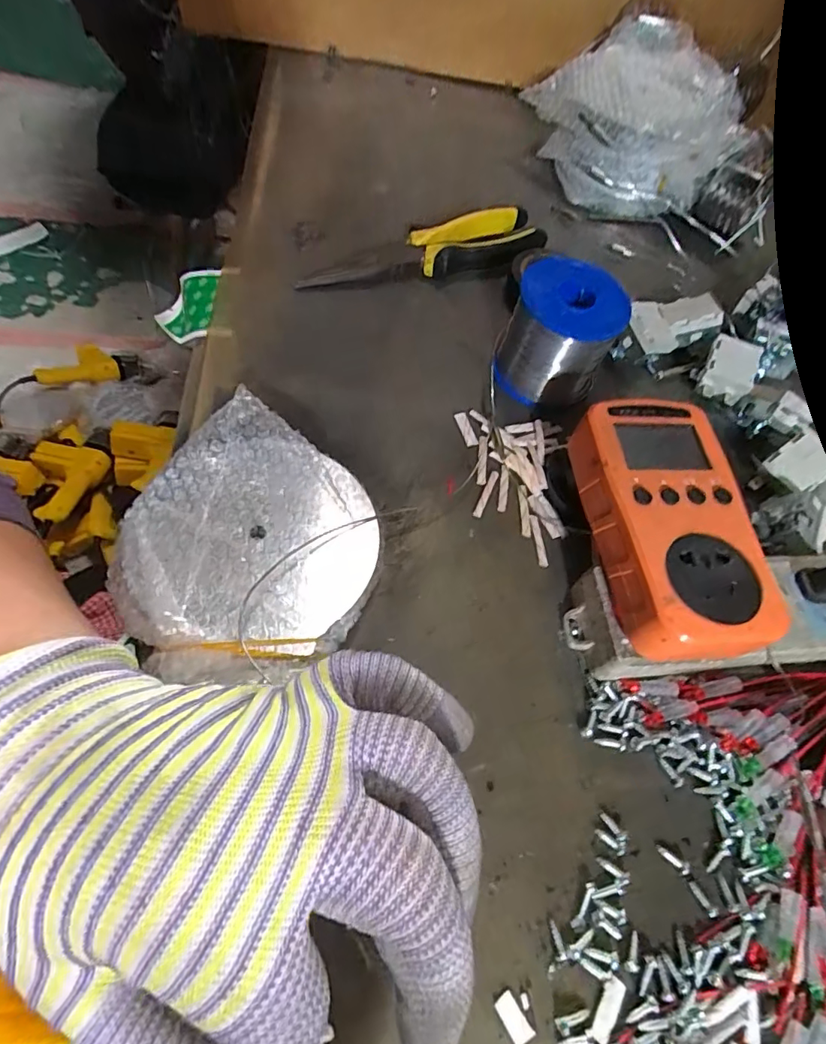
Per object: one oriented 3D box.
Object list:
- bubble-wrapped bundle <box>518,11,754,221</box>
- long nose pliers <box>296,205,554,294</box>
[{"bbox_3d":[0.197,-0.360,0.465,0.189,0.069,0.176,8,62,-4],"label":"bubble-wrapped bundle"},{"bbox_3d":[0.008,-0.205,0.384,0.189,0.015,0.052,-11,66,-14],"label":"long nose pliers"}]

